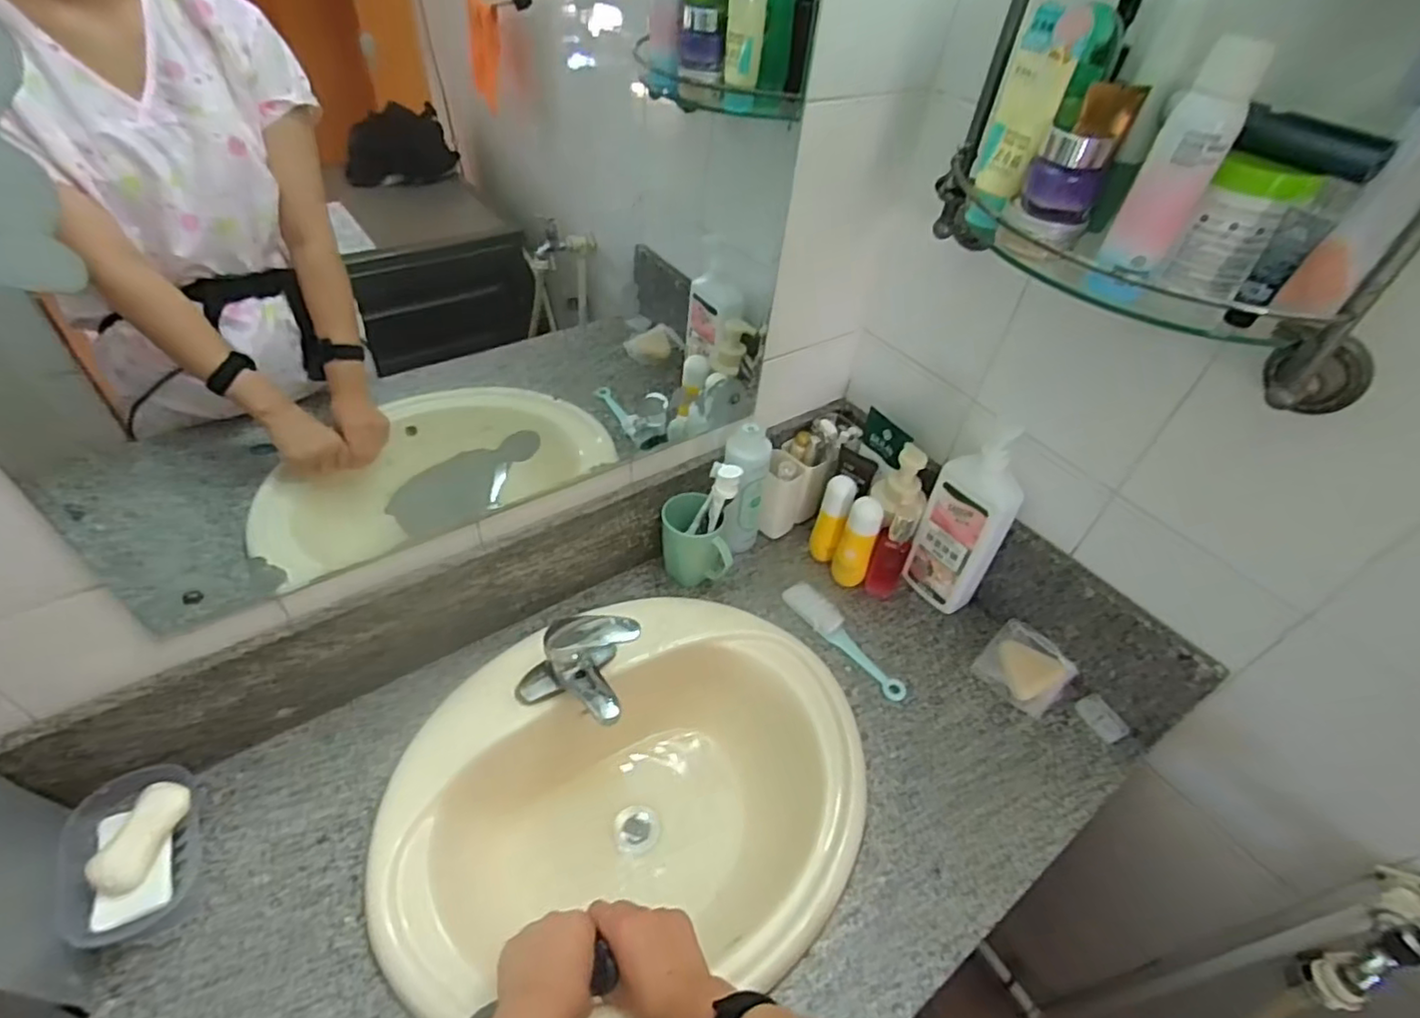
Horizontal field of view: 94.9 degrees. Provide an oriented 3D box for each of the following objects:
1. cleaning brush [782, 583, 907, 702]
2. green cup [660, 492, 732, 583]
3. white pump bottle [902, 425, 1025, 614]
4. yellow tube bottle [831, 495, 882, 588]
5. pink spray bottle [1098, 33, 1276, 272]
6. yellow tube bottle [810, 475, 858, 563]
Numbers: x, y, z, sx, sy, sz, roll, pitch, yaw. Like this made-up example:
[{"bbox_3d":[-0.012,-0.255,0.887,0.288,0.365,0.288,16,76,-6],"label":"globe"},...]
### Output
[{"bbox_3d":[0.178,0.171,0.872,0.045,0.018,0.206,-25,53,-29],"label":"cleaning brush"},{"bbox_3d":[-0.021,0.046,0.899,0.093,0.105,0.086,2,45,-6],"label":"green cup"},{"bbox_3d":[0.332,0.025,0.859,0.050,0.271,0.108,-30,56,-32],"label":"white pump bottle"},{"bbox_3d":[0.206,0.047,0.906,0.048,0.154,0.034,21,46,13],"label":"yellow tube bottle"},{"bbox_3d":[0.333,-0.243,0.460,0.047,0.139,0.037,29,49,20],"label":"pink spray bottle"},{"bbox_3d":[0.173,0.019,0.932,0.040,0.142,0.044,16,45,9],"label":"yellow tube bottle"}]

